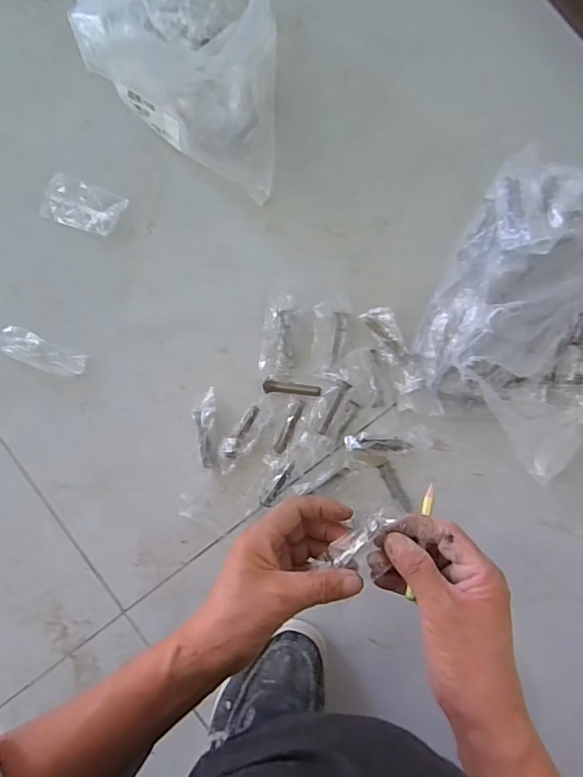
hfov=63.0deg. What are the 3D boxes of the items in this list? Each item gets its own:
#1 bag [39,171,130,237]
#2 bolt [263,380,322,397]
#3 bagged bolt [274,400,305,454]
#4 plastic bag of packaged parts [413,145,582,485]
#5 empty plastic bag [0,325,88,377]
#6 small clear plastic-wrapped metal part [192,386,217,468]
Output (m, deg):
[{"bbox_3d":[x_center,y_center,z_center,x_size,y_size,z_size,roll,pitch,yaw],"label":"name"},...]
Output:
[{"bbox_3d":[-0.230,-0.201,0.523,0.086,0.005,0.053,22,90,3],"label":"bag"},{"bbox_3d":[0.000,0.000,0.497,0.060,0.009,0.012,7,89,3],"label":"bolt"},{"bbox_3d":[-0.002,0.040,0.502,0.012,0.012,0.059,25,90,3],"label":"bagged bolt"},{"bbox_3d":[0.243,-0.076,0.453,0.197,0.102,0.285,24,90,3],"label":"plastic bag of packaged parts"},{"bbox_3d":[-0.272,-0.039,0.516,0.095,0.006,0.033,22,90,-9],"label":"empty plastic bag"},{"bbox_3d":[-0.093,0.042,0.504,0.022,0.016,0.082,3,89,3],"label":"small clear plastic-wrapped metal part"}]

